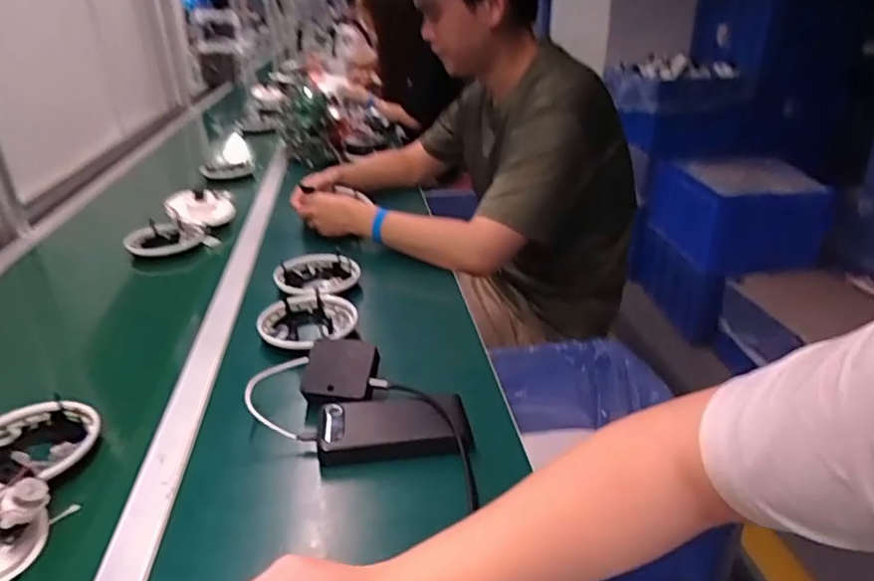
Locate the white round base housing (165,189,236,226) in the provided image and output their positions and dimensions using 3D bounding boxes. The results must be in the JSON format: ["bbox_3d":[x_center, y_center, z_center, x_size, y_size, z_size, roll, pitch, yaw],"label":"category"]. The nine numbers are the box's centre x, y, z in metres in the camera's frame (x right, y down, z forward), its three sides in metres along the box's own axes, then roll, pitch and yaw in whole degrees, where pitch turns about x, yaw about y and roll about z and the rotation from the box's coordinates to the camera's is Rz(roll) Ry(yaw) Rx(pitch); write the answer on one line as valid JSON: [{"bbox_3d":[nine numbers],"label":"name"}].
[{"bbox_3d":[-0.495,-0.171,1.223,0.134,0.083,0.050,-12,-4,-21],"label":"white round base housing"}]

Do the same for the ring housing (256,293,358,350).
[{"bbox_3d":[-0.186,0.049,0.840,0.136,0.025,0.151,0,28,-8],"label":"ring housing"}]

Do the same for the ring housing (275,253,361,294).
[{"bbox_3d":[-0.201,-0.021,0.976,0.135,0.034,0.145,3,28,-2],"label":"ring housing"}]

